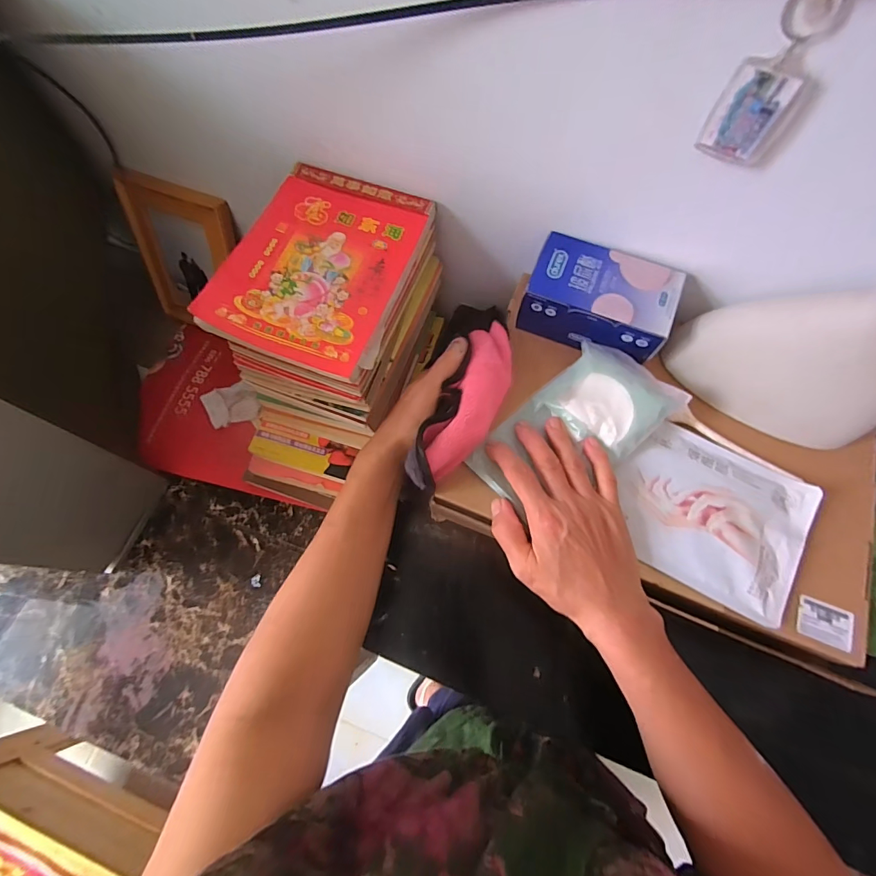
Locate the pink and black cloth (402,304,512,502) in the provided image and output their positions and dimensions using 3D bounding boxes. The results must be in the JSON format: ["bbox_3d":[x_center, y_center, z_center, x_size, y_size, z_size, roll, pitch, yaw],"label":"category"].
[{"bbox_3d":[0.022,-0.037,0.374,0.069,0.046,0.211,19,62,6],"label":"pink and black cloth"}]

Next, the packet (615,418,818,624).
[{"bbox_3d":[0.231,0.063,0.360,0.148,0.012,0.126,28,73,9],"label":"packet"}]

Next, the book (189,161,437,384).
[{"bbox_3d":[-0.103,-0.156,0.378,0.145,0.021,0.192,19,72,3],"label":"book"}]

